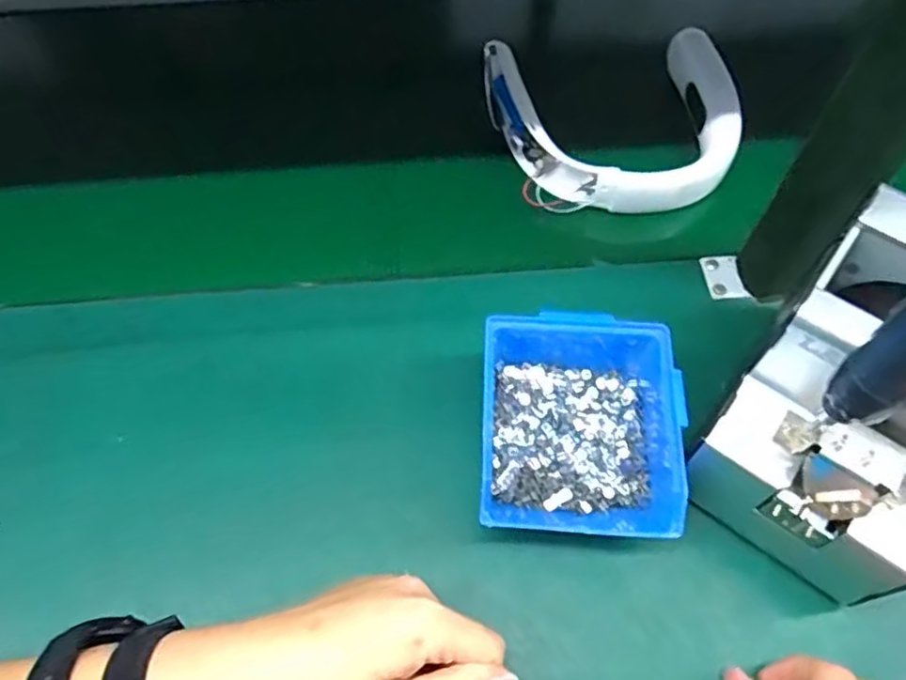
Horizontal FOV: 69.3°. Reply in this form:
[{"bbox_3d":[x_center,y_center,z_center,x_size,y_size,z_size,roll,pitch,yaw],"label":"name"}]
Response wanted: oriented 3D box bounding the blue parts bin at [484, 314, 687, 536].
[{"bbox_3d":[0.085,0.054,0.431,0.127,0.055,0.142,3,60,2],"label":"blue parts bin"}]

